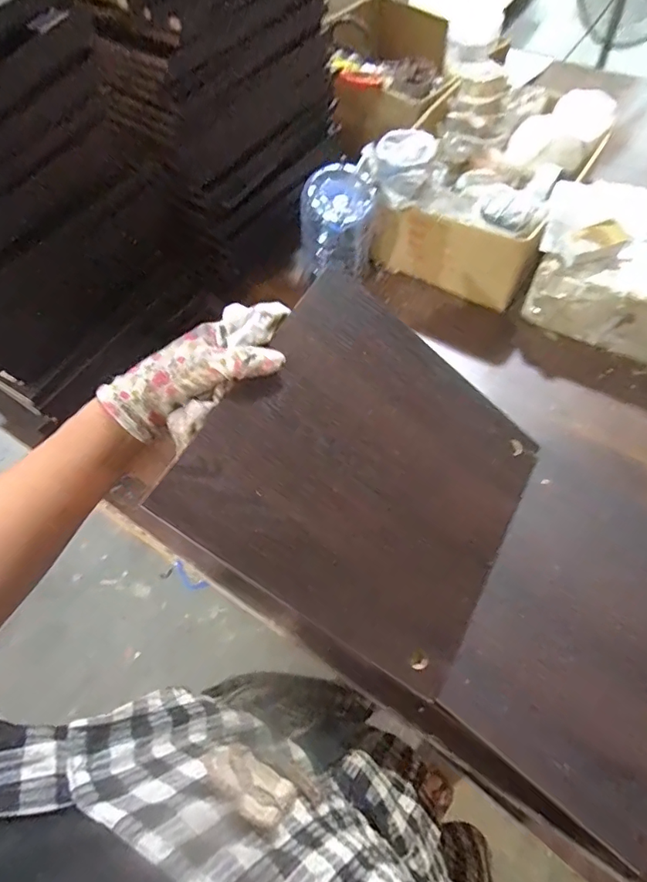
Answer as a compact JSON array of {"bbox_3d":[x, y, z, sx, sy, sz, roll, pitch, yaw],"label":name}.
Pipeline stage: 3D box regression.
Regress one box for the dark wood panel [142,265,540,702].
[{"bbox_3d":[0.049,0.028,0.414,0.280,0.022,0.264,38,69,-13],"label":"dark wood panel"}]

